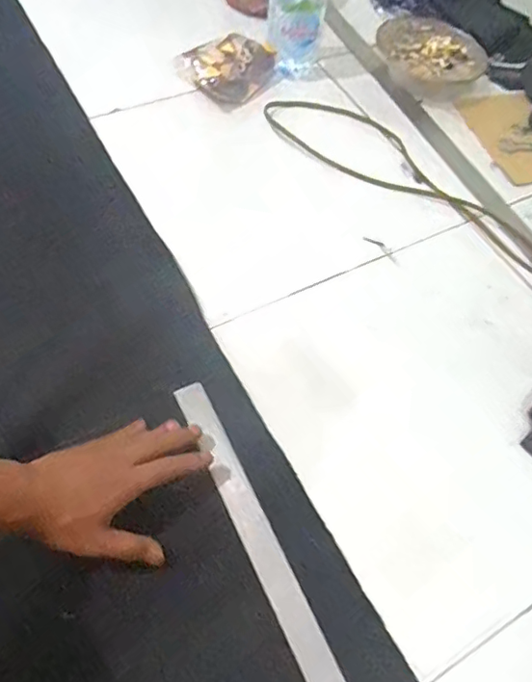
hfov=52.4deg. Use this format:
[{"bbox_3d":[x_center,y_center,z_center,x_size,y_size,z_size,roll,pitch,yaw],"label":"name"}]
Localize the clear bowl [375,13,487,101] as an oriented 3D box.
[{"bbox_3d":[0.271,-0.458,0.874,0.168,0.046,0.162,1,61,-3],"label":"clear bowl"}]

